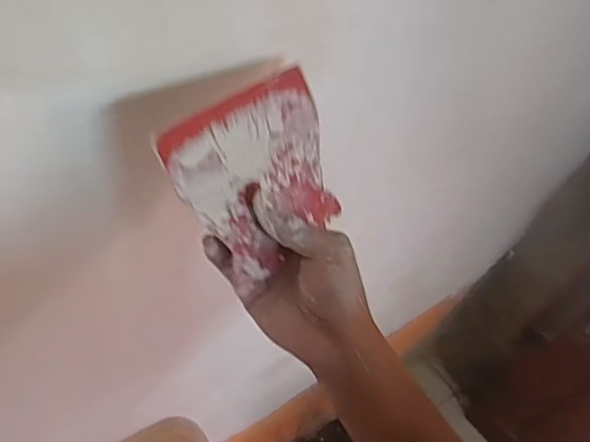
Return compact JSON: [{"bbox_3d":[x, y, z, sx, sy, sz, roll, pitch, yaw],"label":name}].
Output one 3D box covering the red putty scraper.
[{"bbox_3d":[-0.018,-0.028,0.365,0.004,0.106,0.121,-1,29,45],"label":"red putty scraper"}]

